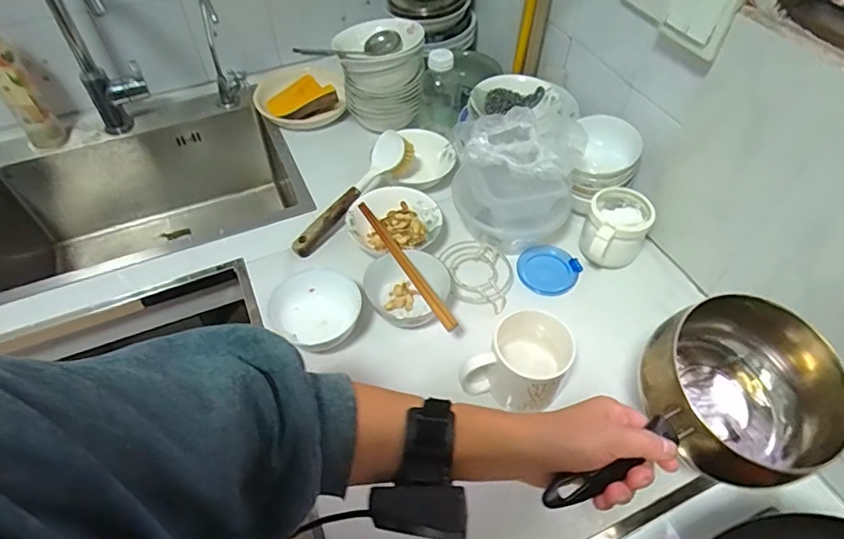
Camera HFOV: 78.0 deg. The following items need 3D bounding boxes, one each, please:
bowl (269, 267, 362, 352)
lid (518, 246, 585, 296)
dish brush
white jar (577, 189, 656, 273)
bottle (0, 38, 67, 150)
[{"bbox_3d":[-0.130,0.054,0.669,0.111,0.042,0.113,0,53,0],"label":"bowl"},{"bbox_3d":[0.180,0.001,0.744,0.081,0.009,0.075,39,82,15],"label":"lid"},{"bbox_3d":[-0.104,-0.112,0.792,0.053,0.049,0.243,34,76,22],"label":"dish brush"},{"bbox_3d":[0.267,-0.049,0.731,0.087,0.082,0.108,24,57,17],"label":"white jar"},{"bbox_3d":[-0.633,-0.281,0.809,0.058,0.204,0.048,38,62,24],"label":"bottle"}]

